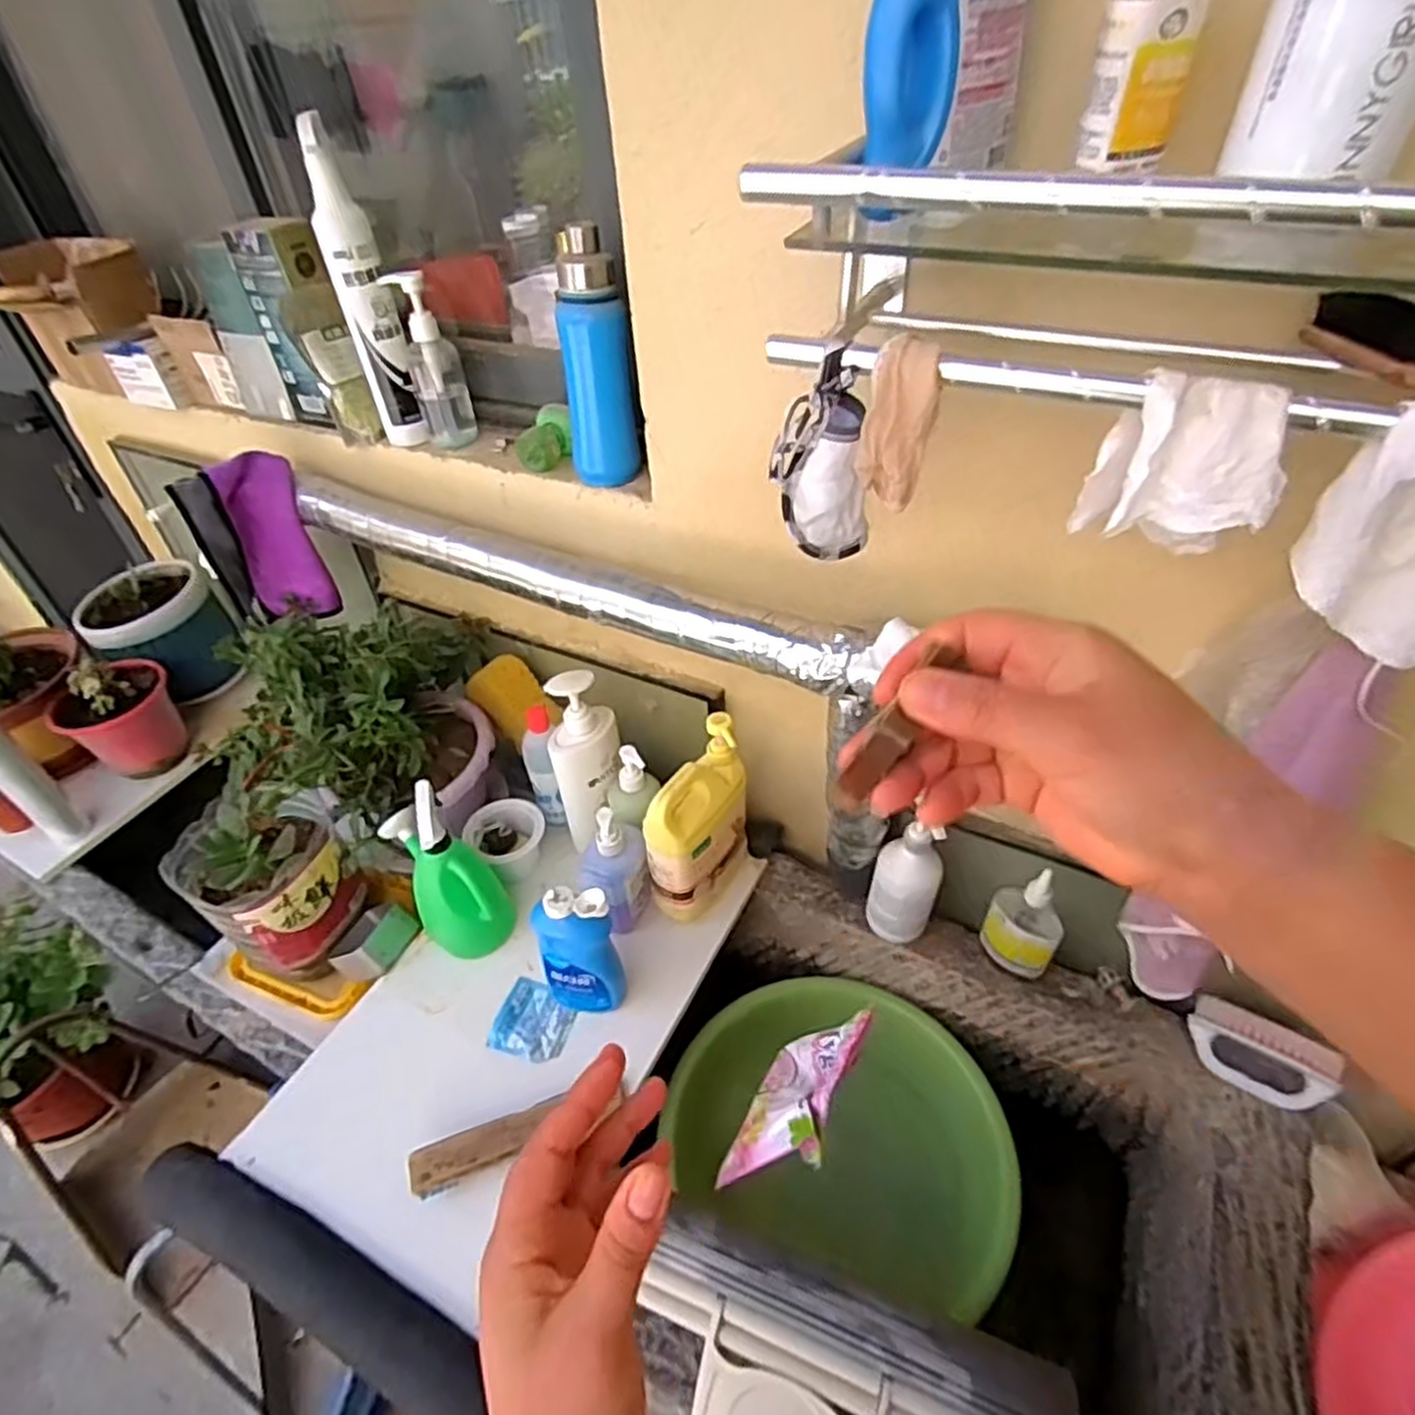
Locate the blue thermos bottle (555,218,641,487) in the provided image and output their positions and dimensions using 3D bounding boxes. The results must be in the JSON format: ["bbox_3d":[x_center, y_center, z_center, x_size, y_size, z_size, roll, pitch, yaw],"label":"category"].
[{"bbox_3d":[-0.113,-0.356,0.801,0.067,0.235,0.063,-21,45,-19],"label":"blue thermos bottle"}]

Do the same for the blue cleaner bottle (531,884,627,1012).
[{"bbox_3d":[-0.138,0.267,0.834,0.081,0.185,0.048,9,44,13],"label":"blue cleaner bottle"}]

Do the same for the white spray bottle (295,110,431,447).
[{"bbox_3d":[-0.394,-0.470,0.895,0.059,0.318,0.052,-21,45,-19],"label":"white spray bottle"}]

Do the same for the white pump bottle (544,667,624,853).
[{"bbox_3d":[-0.151,0.072,0.976,0.083,0.243,0.071,-6,42,-3],"label":"white pump bottle"}]

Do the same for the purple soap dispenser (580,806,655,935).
[{"bbox_3d":[-0.108,0.195,0.918,0.078,0.170,0.063,-11,43,-8],"label":"purple soap dispenser"}]

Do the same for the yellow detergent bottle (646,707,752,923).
[{"bbox_3d":[-0.008,0.142,0.921,0.063,0.228,0.145,21,47,24],"label":"yellow detergent bottle"}]

